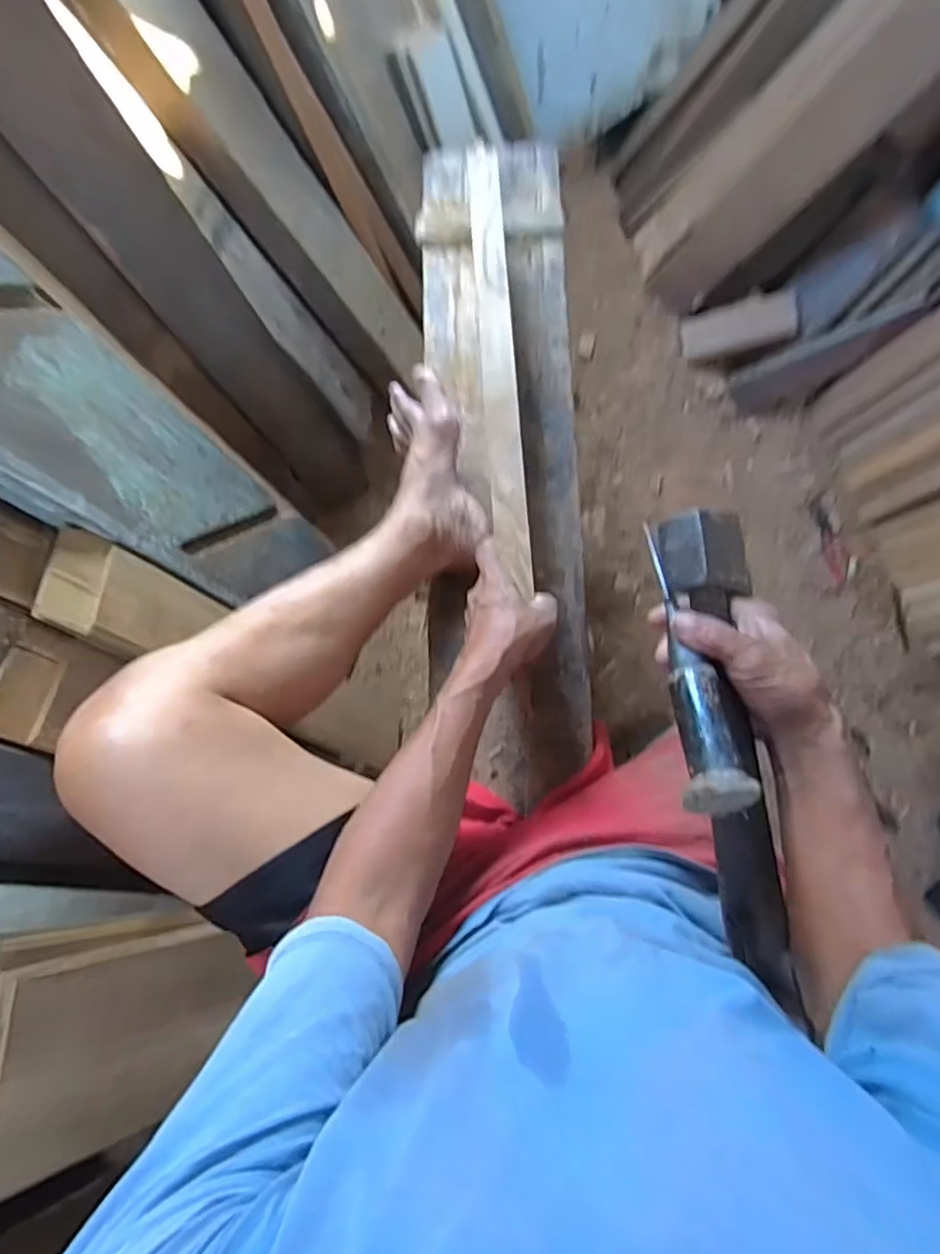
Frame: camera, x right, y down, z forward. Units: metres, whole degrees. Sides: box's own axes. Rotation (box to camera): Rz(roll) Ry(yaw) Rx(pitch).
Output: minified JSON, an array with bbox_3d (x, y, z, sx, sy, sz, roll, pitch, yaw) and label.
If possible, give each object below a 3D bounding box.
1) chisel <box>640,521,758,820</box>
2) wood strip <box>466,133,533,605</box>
[{"bbox_3d":[0.158,0.021,0.466,0.042,0.030,0.225,-2,56,-1],"label":"chisel"},{"bbox_3d":[0.030,-0.293,0.676,0.035,0.020,0.526,-3,78,-1],"label":"wood strip"}]

